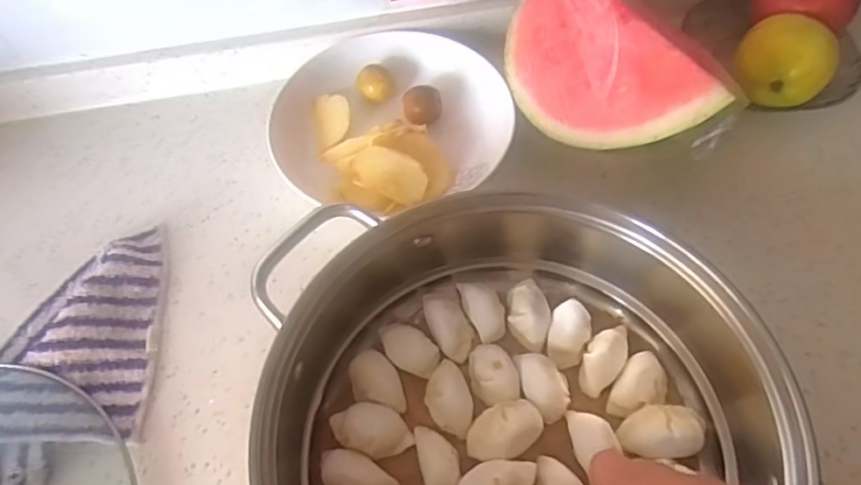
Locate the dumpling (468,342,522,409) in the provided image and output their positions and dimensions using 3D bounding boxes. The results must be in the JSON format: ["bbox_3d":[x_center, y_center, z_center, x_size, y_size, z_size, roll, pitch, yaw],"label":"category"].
[{"bbox_3d":[0.041,0.086,0.392,0.030,0.018,0.039,-11,59,-5],"label":"dumpling"}]

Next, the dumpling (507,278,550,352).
[{"bbox_3d":[0.067,0.050,0.411,0.027,0.022,0.045,1,59,3],"label":"dumpling"}]

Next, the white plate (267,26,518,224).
[{"bbox_3d":[-0.035,-0.101,0.498,0.184,0.043,0.172,-1,59,2],"label":"white plate"}]

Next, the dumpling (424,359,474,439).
[{"bbox_3d":[0.012,0.098,0.383,0.028,0.020,0.049,-10,59,-4],"label":"dumpling"}]

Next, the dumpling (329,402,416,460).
[{"bbox_3d":[-0.037,0.117,0.374,0.052,0.020,0.029,14,60,10],"label":"dumpling"}]

